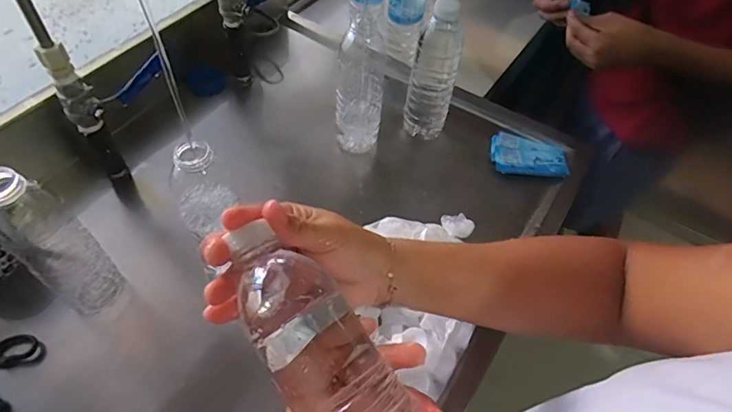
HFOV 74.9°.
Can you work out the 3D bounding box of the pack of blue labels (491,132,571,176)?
[{"bbox_3d":[0.240,-0.074,0.703,0.109,0.014,0.075,5,53,0],"label":"pack of blue labels"}]

